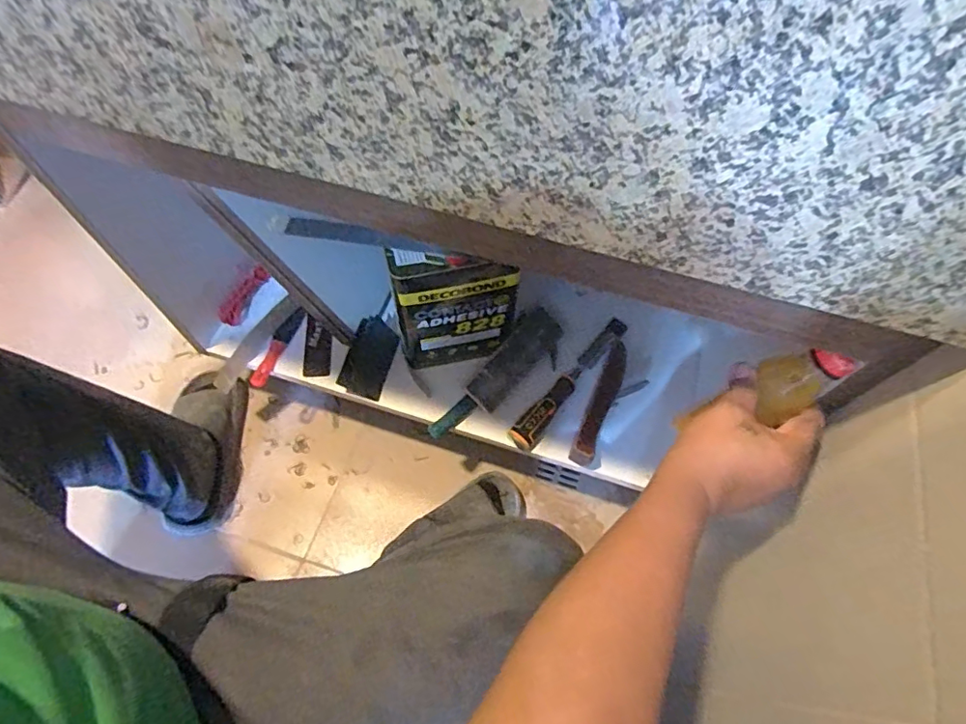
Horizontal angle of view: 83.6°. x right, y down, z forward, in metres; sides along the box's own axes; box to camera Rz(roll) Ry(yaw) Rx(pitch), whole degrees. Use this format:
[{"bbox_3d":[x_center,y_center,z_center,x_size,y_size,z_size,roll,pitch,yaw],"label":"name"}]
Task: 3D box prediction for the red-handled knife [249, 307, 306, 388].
[{"bbox_3d":[-0.331,-0.026,0.861,0.029,0.016,0.142,22,64,10],"label":"red-handled knife"}]

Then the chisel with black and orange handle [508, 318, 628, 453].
[{"bbox_3d":[0.138,0.024,0.842,0.042,0.032,0.278,36,67,16],"label":"chisel with black and orange handle"}]

